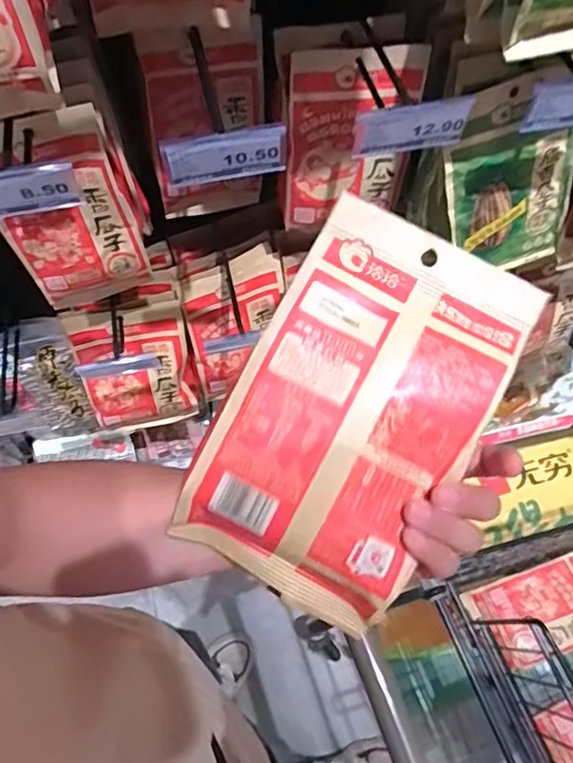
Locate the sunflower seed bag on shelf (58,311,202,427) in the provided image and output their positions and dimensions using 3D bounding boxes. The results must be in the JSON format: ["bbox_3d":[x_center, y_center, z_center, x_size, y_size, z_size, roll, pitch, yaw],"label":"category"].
[{"bbox_3d":[-0.232,-0.009,0.841,0.163,0.230,0.021,-8,41,-7],"label":"sunflower seed bag on shelf"}]

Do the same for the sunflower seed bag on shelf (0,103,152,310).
[{"bbox_3d":[-0.233,-0.173,0.577,0.128,0.213,0.056,-16,65,-8],"label":"sunflower seed bag on shelf"}]

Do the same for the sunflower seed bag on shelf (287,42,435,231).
[{"bbox_3d":[0.073,-0.272,0.625,0.145,0.200,0.042,-6,64,-3],"label":"sunflower seed bag on shelf"}]

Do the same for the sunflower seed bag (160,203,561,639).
[{"bbox_3d":[0.039,0.019,0.322,0.135,0.039,0.228,29,86,4],"label":"sunflower seed bag"}]

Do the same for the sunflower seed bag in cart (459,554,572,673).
[{"bbox_3d":[0.408,0.368,0.865,0.209,0.027,0.128,-17,65,-8],"label":"sunflower seed bag in cart"}]

